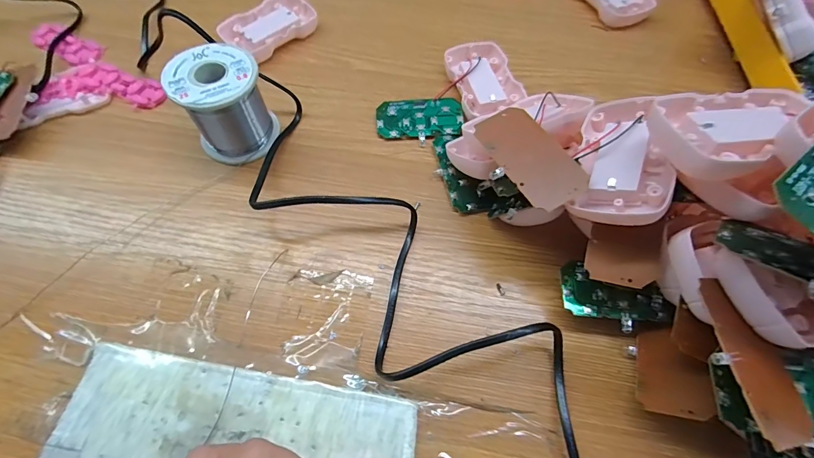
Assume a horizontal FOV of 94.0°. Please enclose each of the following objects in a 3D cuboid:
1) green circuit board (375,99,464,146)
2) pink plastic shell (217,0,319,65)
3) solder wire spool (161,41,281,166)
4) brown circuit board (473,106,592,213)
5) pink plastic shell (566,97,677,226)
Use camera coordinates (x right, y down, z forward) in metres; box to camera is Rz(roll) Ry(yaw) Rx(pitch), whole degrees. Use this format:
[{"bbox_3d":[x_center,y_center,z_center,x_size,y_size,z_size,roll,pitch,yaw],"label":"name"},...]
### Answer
[{"bbox_3d":[0.011,-0.093,0.324,0.072,0.004,0.042,-2,69,-2],"label":"green circuit board"},{"bbox_3d":[-0.129,-0.195,0.364,0.052,0.015,0.085,38,69,16],"label":"pink plastic shell"},{"bbox_3d":[-0.137,-0.094,0.290,0.060,0.062,0.059,1,63,-1],"label":"solder wire spool"},{"bbox_3d":[0.073,-0.044,0.229,0.036,0.005,0.072,-30,66,-1],"label":"brown circuit board"},{"bbox_3d":[0.132,-0.043,0.233,0.050,0.020,0.090,3,61,28],"label":"pink plastic shell"}]

